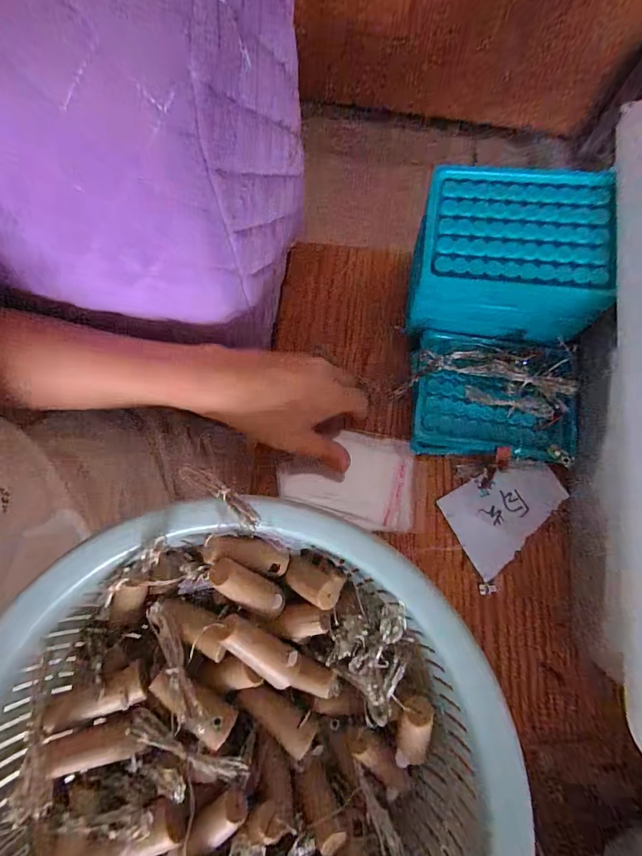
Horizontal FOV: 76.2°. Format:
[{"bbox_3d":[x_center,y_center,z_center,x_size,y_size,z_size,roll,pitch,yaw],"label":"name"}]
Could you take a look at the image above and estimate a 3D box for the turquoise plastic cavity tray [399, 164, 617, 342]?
[{"bbox_3d":[0.134,-0.129,0.312,0.126,0.071,0.100,6,77,2],"label":"turquoise plastic cavity tray"}]

